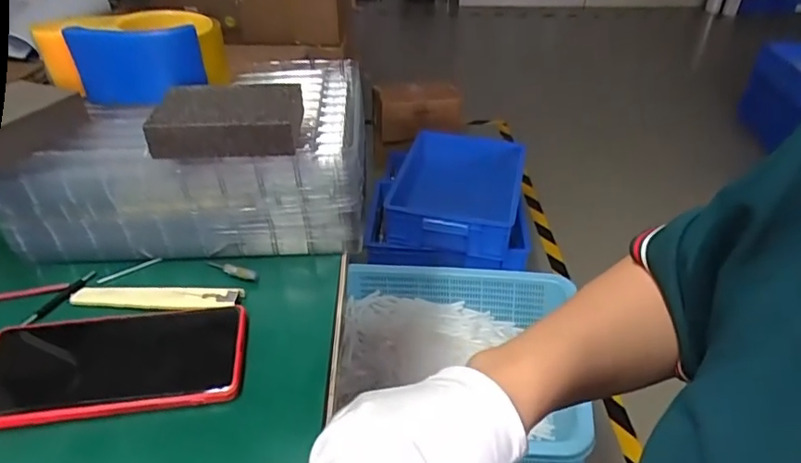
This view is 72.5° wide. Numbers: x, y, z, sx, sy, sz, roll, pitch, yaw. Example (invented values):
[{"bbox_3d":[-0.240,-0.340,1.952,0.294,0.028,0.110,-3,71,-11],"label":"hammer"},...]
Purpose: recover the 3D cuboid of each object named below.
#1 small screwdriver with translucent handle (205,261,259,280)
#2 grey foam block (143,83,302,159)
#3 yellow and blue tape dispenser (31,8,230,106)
[{"bbox_3d":[-0.136,0.029,0.436,0.049,0.007,0.008,16,39,18],"label":"small screwdriver with translucent handle"},{"bbox_3d":[-0.124,-0.082,0.399,0.099,0.028,0.065,0,36,-3],"label":"grey foam block"},{"bbox_3d":[-0.222,-0.149,0.462,0.139,0.063,0.067,-6,37,-10],"label":"yellow and blue tape dispenser"}]

